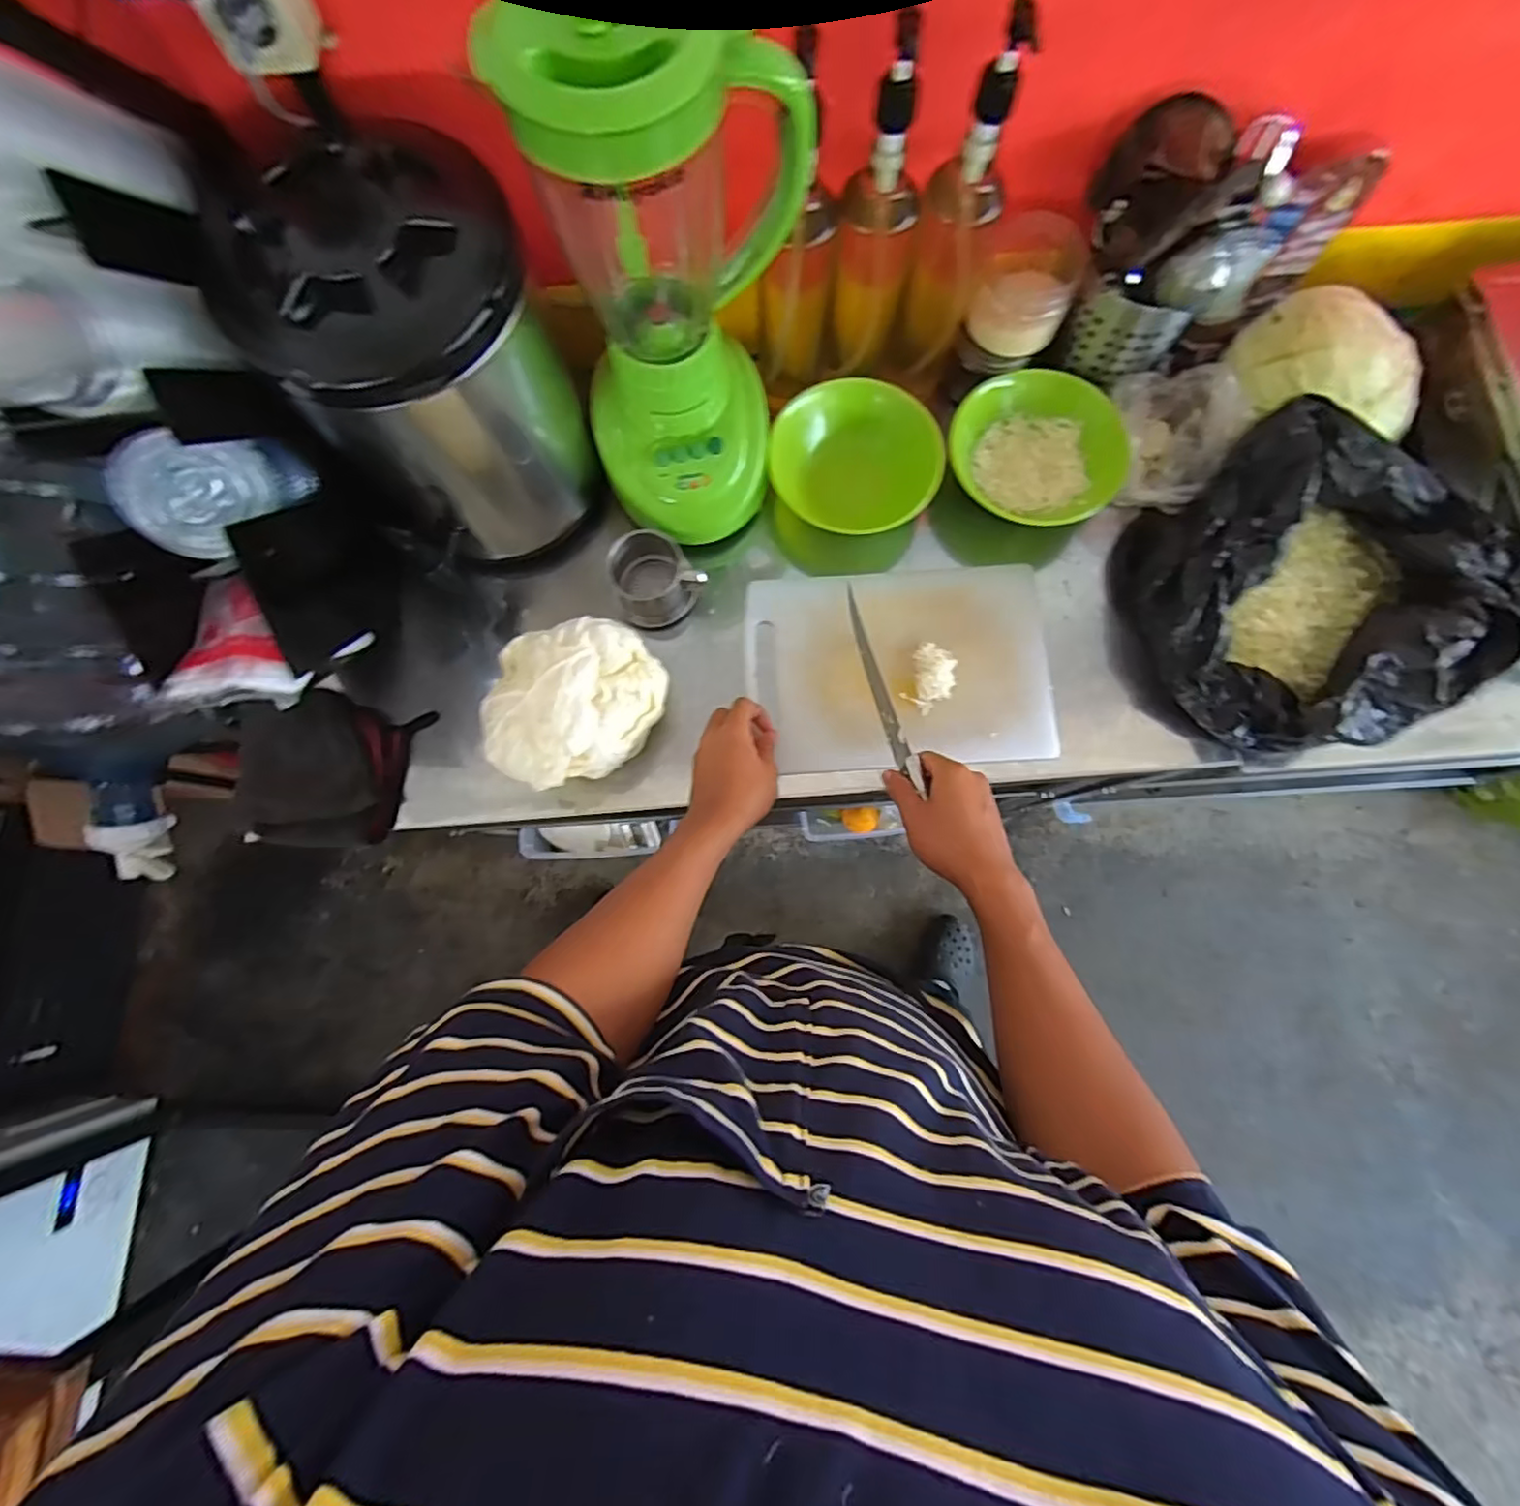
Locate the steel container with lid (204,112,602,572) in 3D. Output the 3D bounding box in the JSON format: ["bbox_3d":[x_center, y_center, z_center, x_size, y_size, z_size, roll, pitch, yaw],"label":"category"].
[{"bbox_3d":[-0.292,-0.340,0.581,0.198,0.295,0.223,-36,81,-6],"label":"steel container with lid"}]

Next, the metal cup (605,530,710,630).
[{"bbox_3d":[-0.108,-0.179,0.668,0.085,0.088,0.070,-27,80,-4],"label":"metal cup"}]

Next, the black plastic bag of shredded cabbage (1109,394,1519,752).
[{"bbox_3d":[0.509,-0.157,0.595,0.272,0.123,0.276,-34,80,-6],"label":"black plastic bag of shredded cabbage"}]

